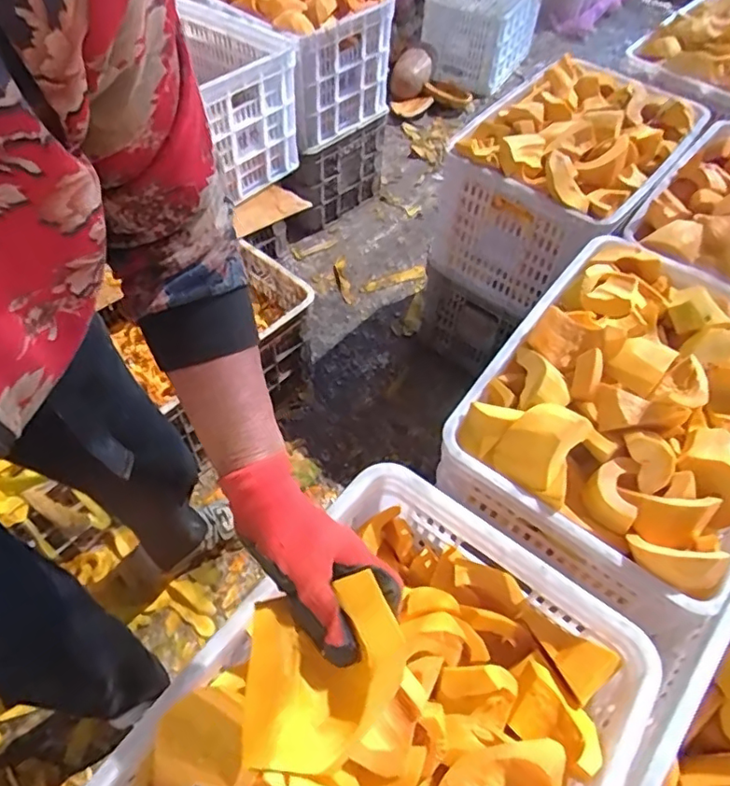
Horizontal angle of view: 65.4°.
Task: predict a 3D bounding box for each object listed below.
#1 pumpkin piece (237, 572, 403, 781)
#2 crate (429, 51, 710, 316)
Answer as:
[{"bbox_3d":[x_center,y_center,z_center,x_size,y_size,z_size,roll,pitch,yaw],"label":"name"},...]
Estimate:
[{"bbox_3d":[-0.027,0.179,0.375,0.101,0.042,0.118,0,56,-1],"label":"pumpkin piece"},{"bbox_3d":[0.421,-0.451,1.206,0.354,0.290,0.506,31,61,19],"label":"crate"}]

